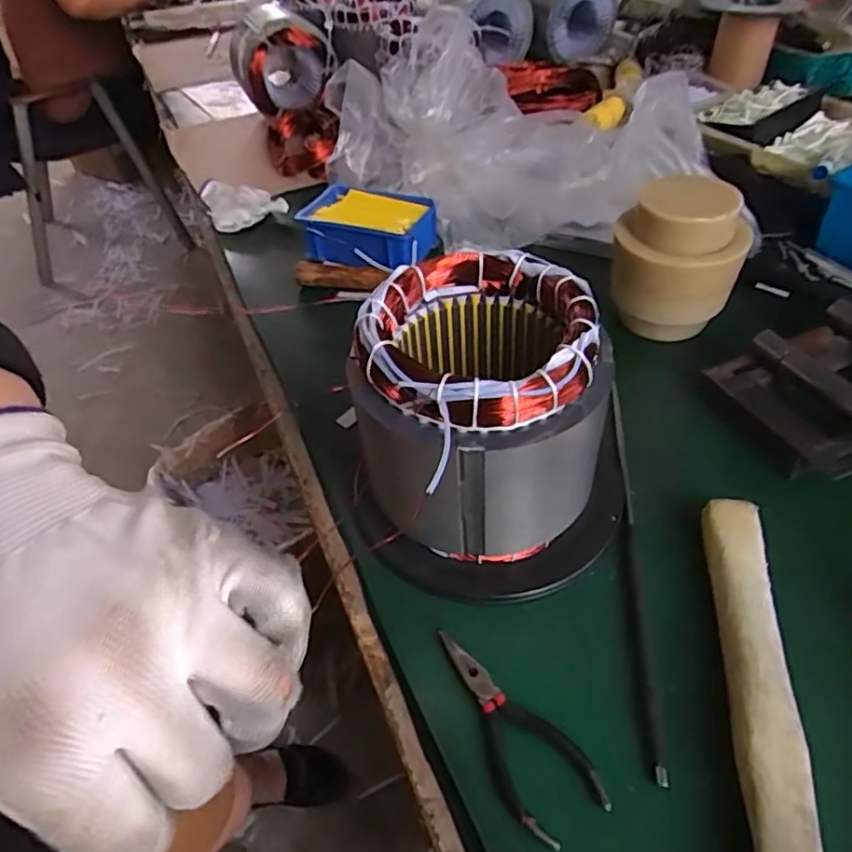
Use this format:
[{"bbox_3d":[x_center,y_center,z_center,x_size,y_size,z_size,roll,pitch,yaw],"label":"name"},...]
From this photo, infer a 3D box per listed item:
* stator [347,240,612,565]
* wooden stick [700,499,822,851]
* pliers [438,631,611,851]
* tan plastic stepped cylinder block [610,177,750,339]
[{"bbox_3d":[0.037,-0.015,0.397,0.136,0.134,0.142,8,47,13],"label":"stator"},{"bbox_3d":[0.175,0.170,0.316,0.031,0.036,0.316,5,47,10],"label":"wooden stick"},{"bbox_3d":[0.049,0.167,0.357,0.047,0.010,0.125,-23,48,-17],"label":"pliers"},{"bbox_3d":[0.231,-0.152,0.574,0.112,0.125,0.094,11,48,16],"label":"tan plastic stepped cylinder block"}]

